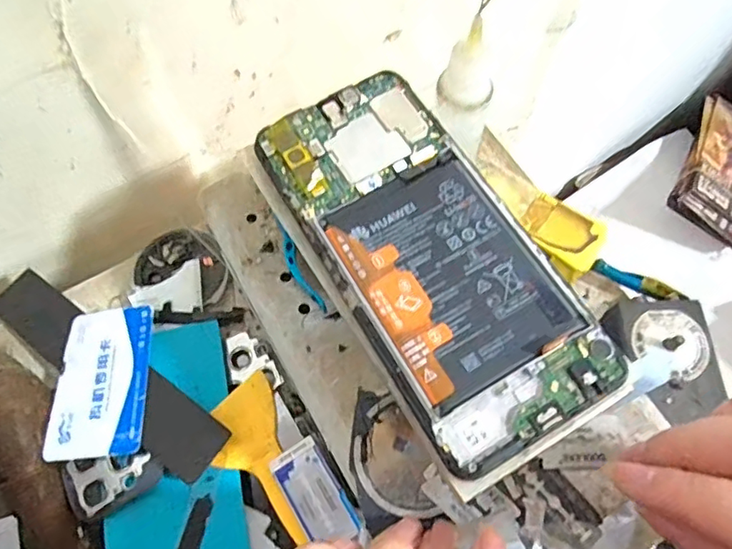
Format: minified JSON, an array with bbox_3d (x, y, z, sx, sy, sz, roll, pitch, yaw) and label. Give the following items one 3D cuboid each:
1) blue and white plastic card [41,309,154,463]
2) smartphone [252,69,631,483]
[{"bbox_3d":[-0.150,0.060,0.313,0.053,0.004,0.085,-7,64,4],"label":"blue and white plastic card"},{"bbox_3d":[0.022,-0.011,0.214,0.074,0.009,0.160,-28,68,-12],"label":"smartphone"}]

